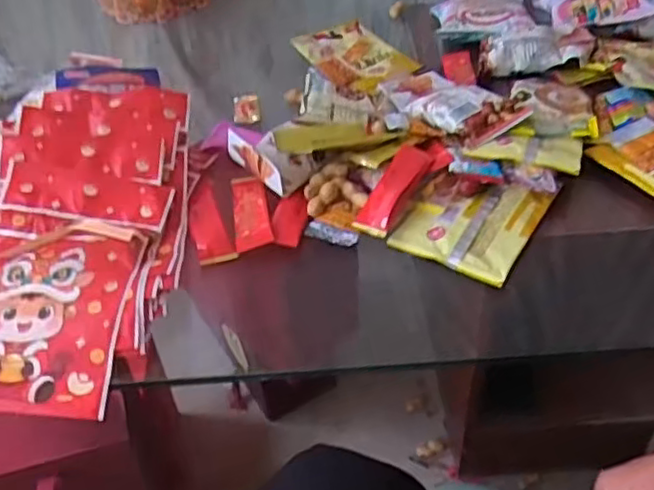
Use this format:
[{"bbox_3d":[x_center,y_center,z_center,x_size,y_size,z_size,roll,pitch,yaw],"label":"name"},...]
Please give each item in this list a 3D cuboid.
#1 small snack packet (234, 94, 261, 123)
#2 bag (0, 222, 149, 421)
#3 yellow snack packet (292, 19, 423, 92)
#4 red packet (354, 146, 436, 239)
[{"bbox_3d":[-0.090,-0.154,0.750,0.028,0.010,0.048,-6,43,-3],"label":"small snack packet"},{"bbox_3d":[-0.225,0.052,0.520,0.142,0.024,0.160,3,61,4],"label":"bag"},{"bbox_3d":[0.035,-0.229,0.816,0.111,0.017,0.166,-24,47,-21],"label":"yellow snack packet"},{"bbox_3d":[0.060,-0.051,0.593,0.032,0.011,0.103,21,62,24],"label":"red packet"}]

